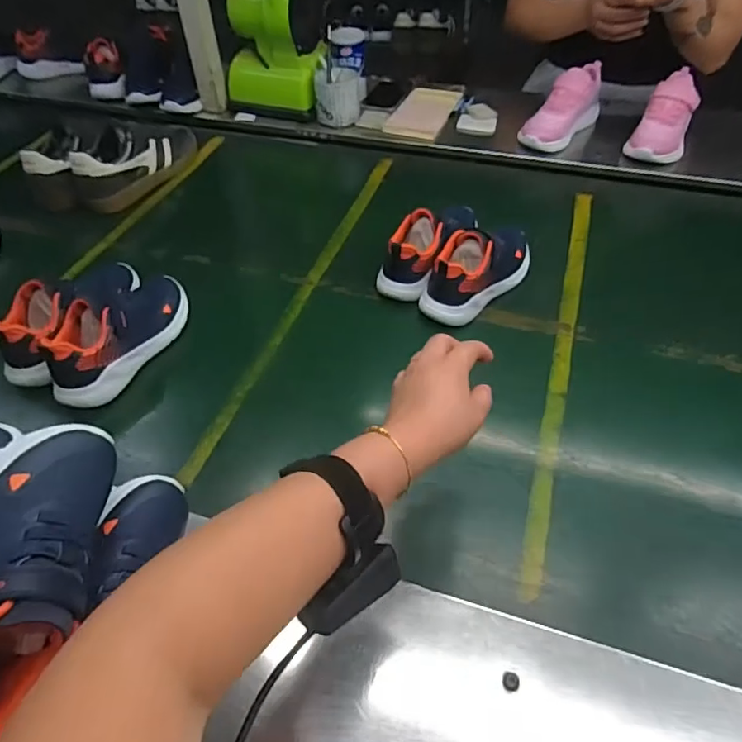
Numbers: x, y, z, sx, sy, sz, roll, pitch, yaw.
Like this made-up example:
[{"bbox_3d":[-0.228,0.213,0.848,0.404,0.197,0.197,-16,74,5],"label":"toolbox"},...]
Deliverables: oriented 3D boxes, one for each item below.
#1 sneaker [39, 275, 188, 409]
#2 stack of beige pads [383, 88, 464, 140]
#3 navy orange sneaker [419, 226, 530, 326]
[{"bbox_3d":[-0.305,-0.053,0.658,0.080,0.085,0.206,18,52,18],"label":"sneaker"},{"bbox_3d":[0.100,-0.500,1.052,0.107,0.020,0.170,18,52,18],"label":"stack of beige pads"},{"bbox_3d":[0.145,-0.145,0.724,0.076,0.081,0.180,33,58,28],"label":"navy orange sneaker"}]

